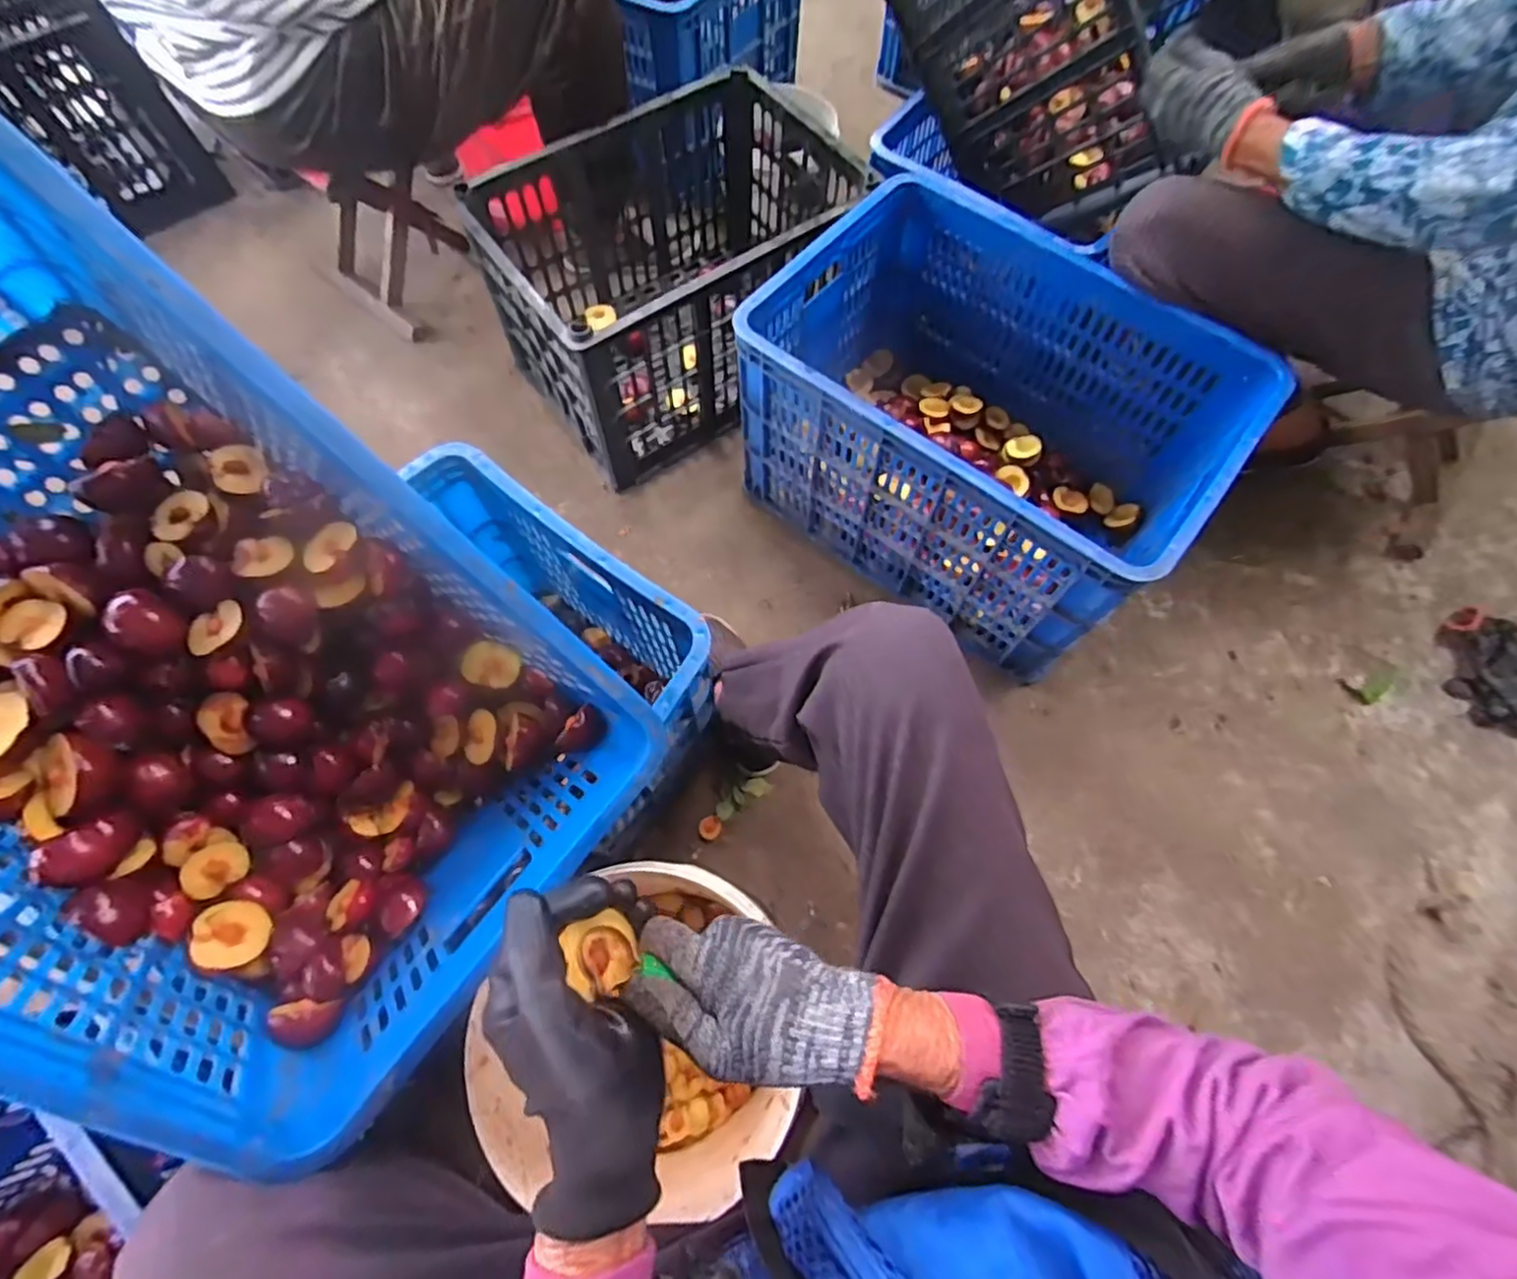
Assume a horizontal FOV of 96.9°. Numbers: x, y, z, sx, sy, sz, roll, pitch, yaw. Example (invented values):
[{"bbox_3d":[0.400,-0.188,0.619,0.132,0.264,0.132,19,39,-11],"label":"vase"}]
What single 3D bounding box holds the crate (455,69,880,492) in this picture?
[{"bbox_3d":[-0.119,-0.539,1.011,0.488,0.287,0.330,-35,73,-14],"label":"crate"}]

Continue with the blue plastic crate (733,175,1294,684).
[{"bbox_3d":[0.287,-0.280,0.891,0.530,0.302,0.374,39,73,13],"label":"blue plastic crate"}]

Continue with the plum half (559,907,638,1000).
[{"bbox_3d":[-0.079,0.163,0.342,0.039,0.020,0.034,0,42,-43],"label":"plum half"}]

